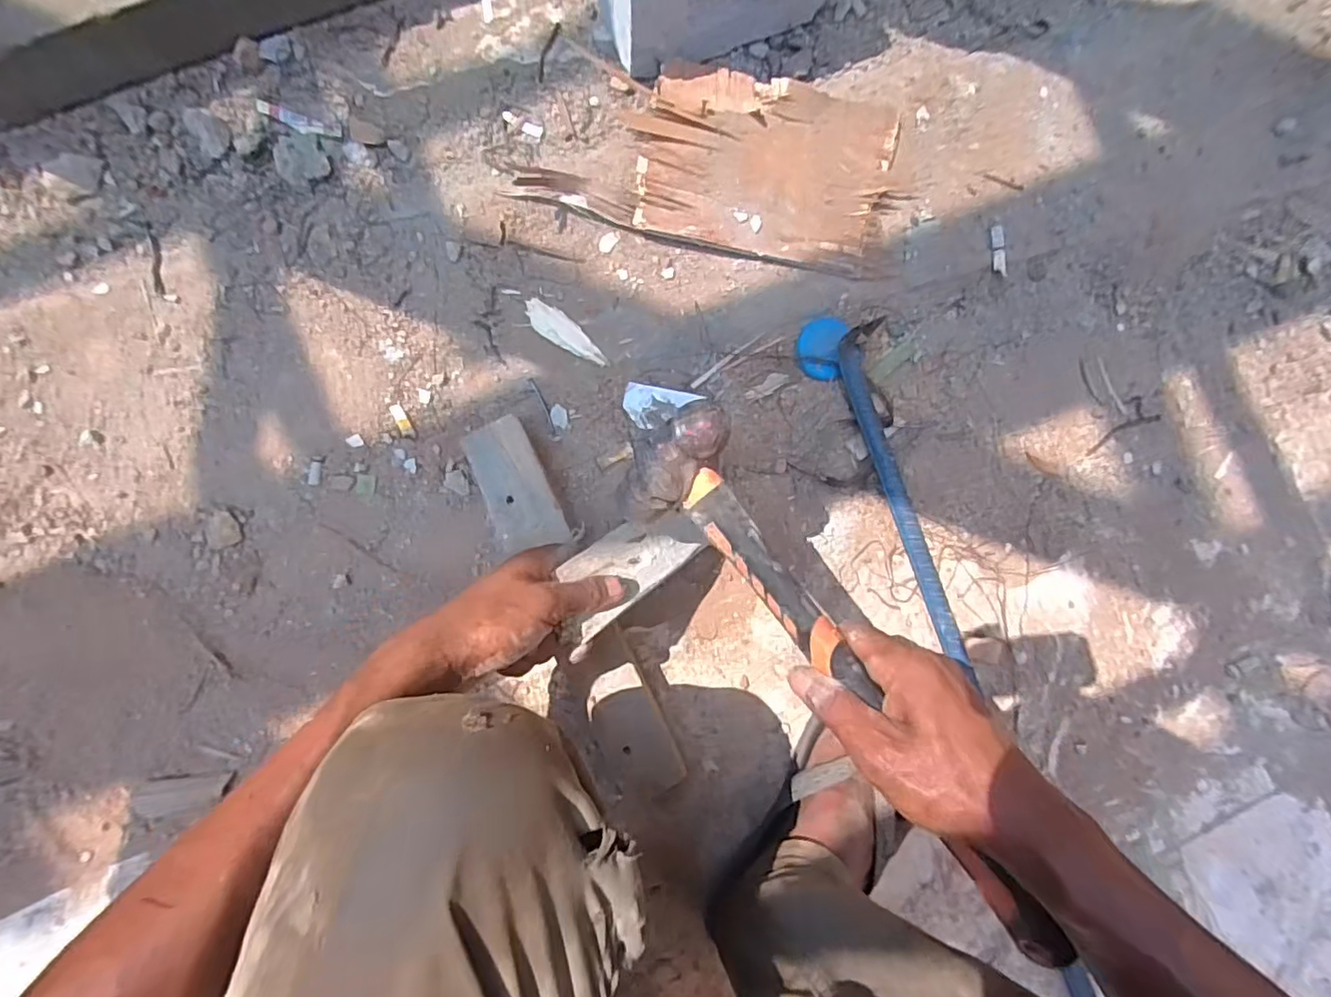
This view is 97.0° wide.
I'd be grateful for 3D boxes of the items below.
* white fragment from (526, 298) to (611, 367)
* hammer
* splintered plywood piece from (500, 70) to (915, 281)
[{"bbox_3d":[-0.085,-0.141,0.507,0.084,0.005,0.025,36,88,-2],"label":"white fragment"},{"bbox_3d":[0.097,0.104,0.336,0.069,0.078,0.350,-37,84,-3],"label":"hammer"},{"bbox_3d":[0.049,-0.288,0.506,0.304,0.018,0.147,9,92,-5],"label":"splintered plywood piece"}]

